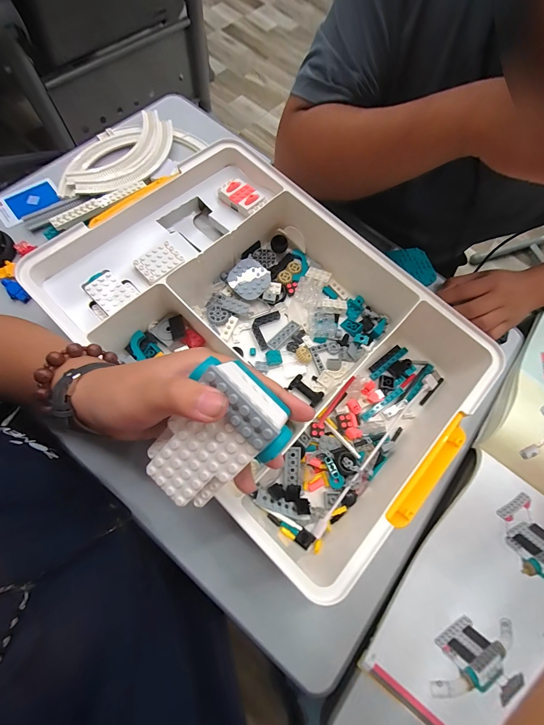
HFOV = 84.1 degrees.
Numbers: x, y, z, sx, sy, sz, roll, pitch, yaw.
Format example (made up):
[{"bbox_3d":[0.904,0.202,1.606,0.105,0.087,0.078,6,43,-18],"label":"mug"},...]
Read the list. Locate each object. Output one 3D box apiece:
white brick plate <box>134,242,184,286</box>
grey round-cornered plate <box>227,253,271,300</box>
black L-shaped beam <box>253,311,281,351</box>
[{"bbox_3d":[-0.120,-0.108,0.324,0.031,0.006,0.046,47,68,-2],"label":"white brick plate"},{"bbox_3d":[-0.027,-0.106,0.381,0.047,0.011,0.050,39,79,4],"label":"grey round-cornered plate"},{"bbox_3d":[-0.010,-0.043,0.371,0.027,0.005,0.055,21,70,2],"label":"black L-shaped beam"}]

